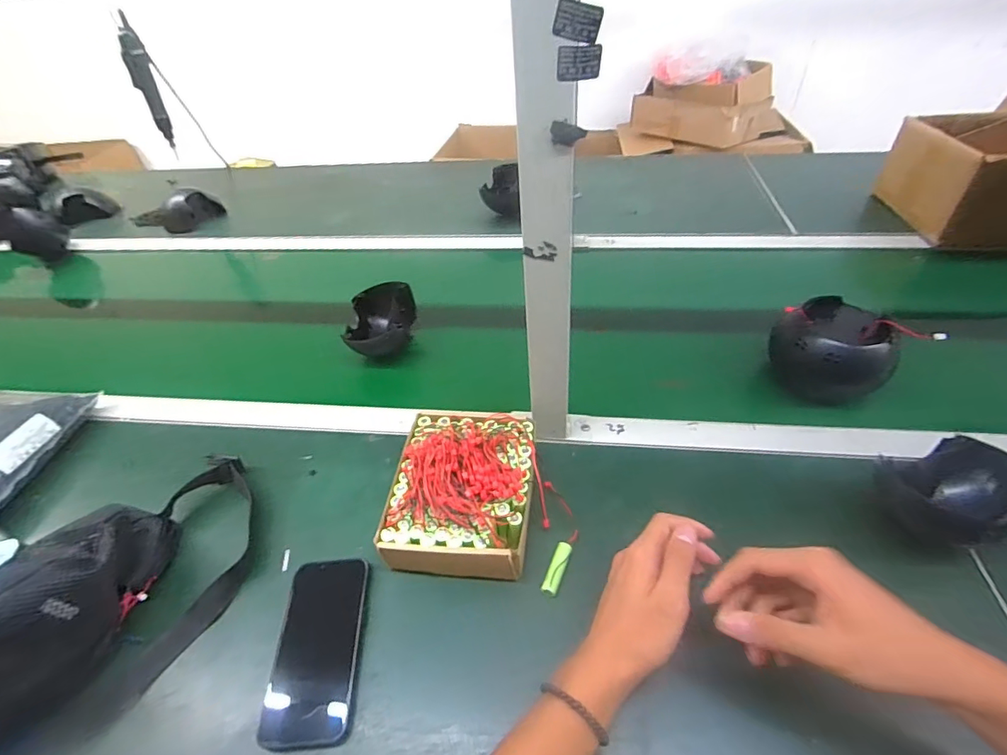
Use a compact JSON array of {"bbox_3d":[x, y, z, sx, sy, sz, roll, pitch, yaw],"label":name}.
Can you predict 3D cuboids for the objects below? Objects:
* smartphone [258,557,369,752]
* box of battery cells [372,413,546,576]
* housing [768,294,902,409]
[{"bbox_3d":[-0.164,0.236,0.428,0.074,0.012,0.142,-1,54,-7],"label":"smartphone"},{"bbox_3d":[-0.034,0.112,0.493,0.152,0.067,0.173,2,45,7],"label":"box of battery cells"},{"bbox_3d":[0.402,-0.032,0.589,0.099,0.090,0.115,-25,48,-19],"label":"housing"}]

